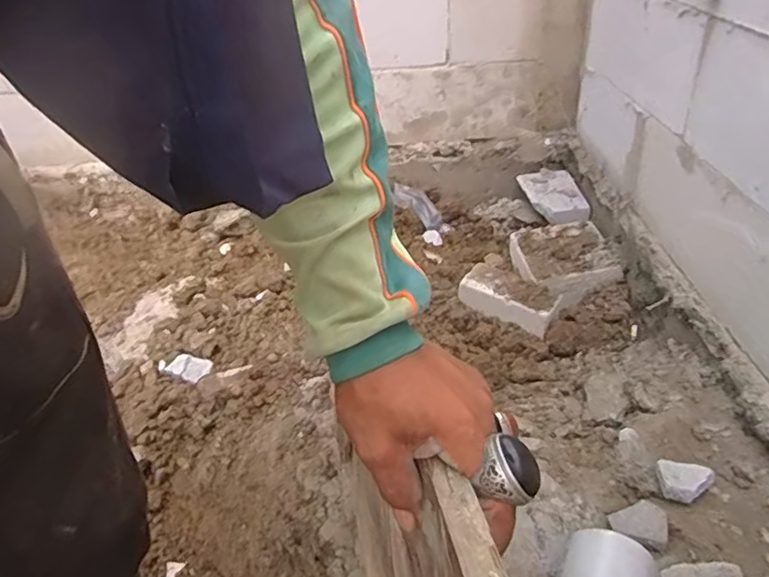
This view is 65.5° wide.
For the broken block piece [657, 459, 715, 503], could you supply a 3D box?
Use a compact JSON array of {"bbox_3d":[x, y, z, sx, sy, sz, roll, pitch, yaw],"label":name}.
[{"bbox_3d":[0.385,0.248,0.772,0.063,0.027,0.051,17,39,29],"label":"broken block piece"}]

